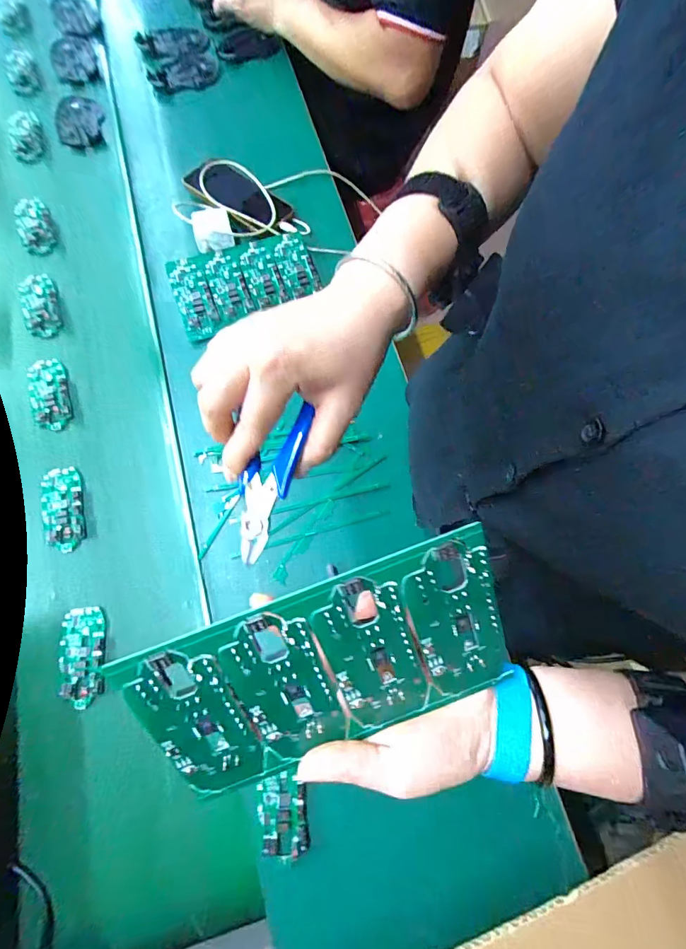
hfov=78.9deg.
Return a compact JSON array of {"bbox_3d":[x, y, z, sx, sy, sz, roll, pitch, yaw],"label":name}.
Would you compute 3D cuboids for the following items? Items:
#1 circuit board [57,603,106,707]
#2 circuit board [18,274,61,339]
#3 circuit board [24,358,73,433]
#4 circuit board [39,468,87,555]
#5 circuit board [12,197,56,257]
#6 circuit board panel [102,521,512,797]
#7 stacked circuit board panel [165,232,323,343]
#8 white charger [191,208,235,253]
[{"bbox_3d":[-0.277,0.194,0.447,0.046,0.017,0.096,-11,74,-4],"label":"circuit board"},{"bbox_3d":[-0.407,-0.225,0.558,0.045,0.010,0.093,-20,75,-7],"label":"circuit board"},{"bbox_3d":[-0.371,-0.101,0.525,0.049,0.008,0.098,-16,74,-6],"label":"circuit board"},{"bbox_3d":[-0.327,0.040,0.488,0.045,0.012,0.098,-15,74,-5],"label":"circuit board"},{"bbox_3d":[-0.437,-0.353,0.589,0.051,0.011,0.095,-24,75,-8],"label":"circuit board"},{"bbox_3d":[-0.007,0.100,0.217,0.186,0.004,0.104,-20,113,-3],"label":"circuit board panel"},{"bbox_3d":[-0.133,-0.266,0.571,0.194,0.009,0.109,-24,84,-12],"label":"stacked circuit board panel"},{"bbox_3d":[-0.182,-0.342,0.576,0.050,0.021,0.061,-16,74,-6],"label":"white charger"}]

